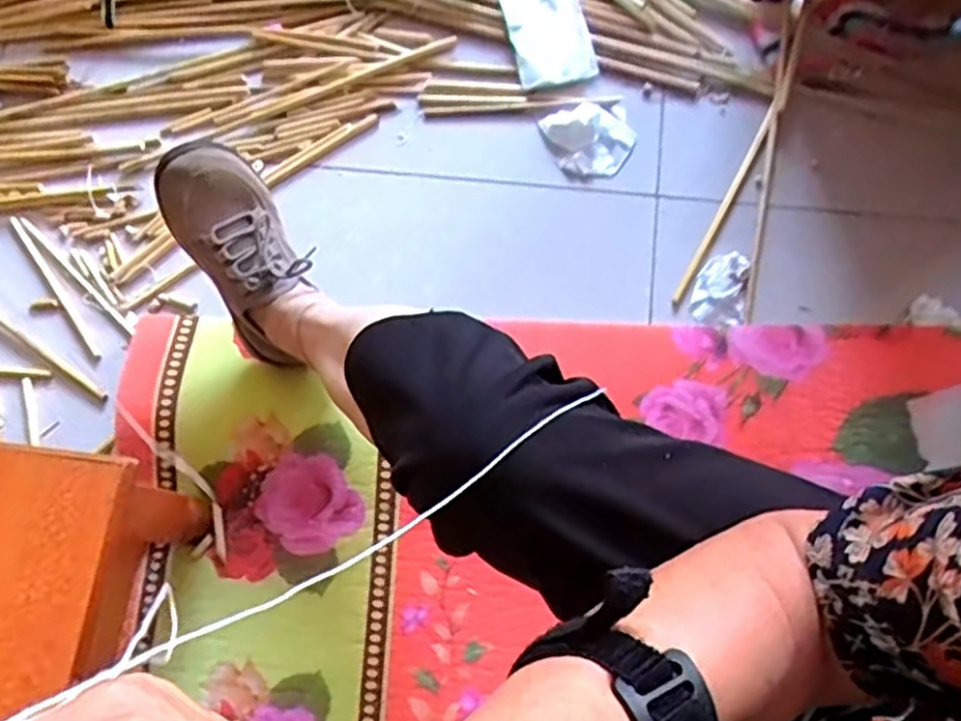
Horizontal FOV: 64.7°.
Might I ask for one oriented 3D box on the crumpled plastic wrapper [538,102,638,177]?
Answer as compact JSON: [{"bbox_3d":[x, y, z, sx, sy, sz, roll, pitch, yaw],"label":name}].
[{"bbox_3d":[0.133,-0.259,0.888,0.101,0.027,0.080,-16,74,-4],"label":"crumpled plastic wrapper"}]

